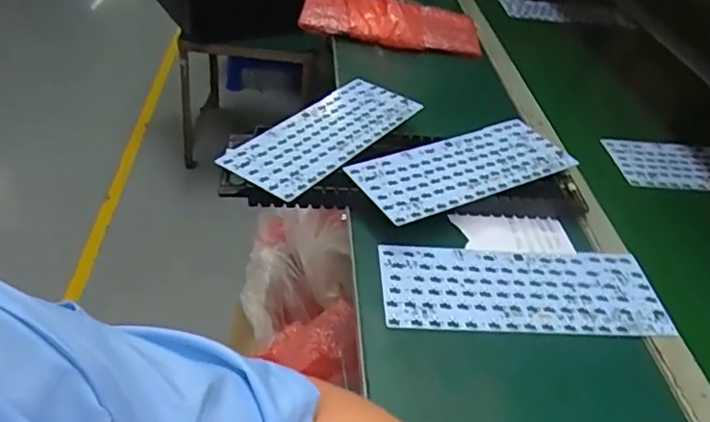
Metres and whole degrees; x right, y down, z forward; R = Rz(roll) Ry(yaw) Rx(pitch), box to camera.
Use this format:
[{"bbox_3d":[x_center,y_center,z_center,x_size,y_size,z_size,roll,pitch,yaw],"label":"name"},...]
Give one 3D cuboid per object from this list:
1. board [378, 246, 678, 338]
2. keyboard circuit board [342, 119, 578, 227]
[{"bbox_3d":[0.183,0.084,0.637,0.306,0.004,0.117,4,39,-5],"label":"board"},{"bbox_3d":[0.147,-0.059,0.758,0.307,0.009,0.112,-17,49,-27],"label":"keyboard circuit board"}]

